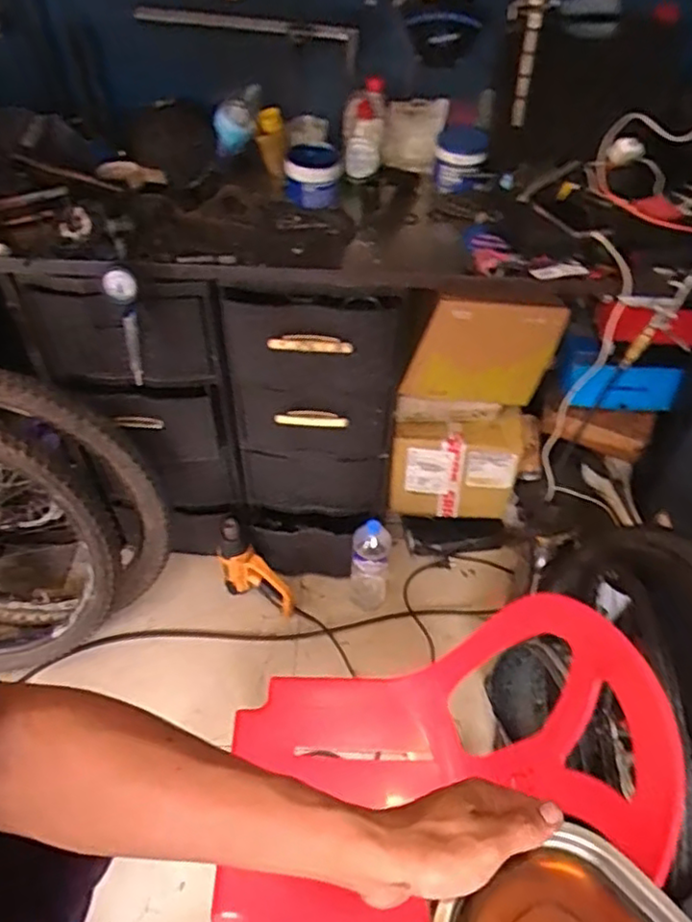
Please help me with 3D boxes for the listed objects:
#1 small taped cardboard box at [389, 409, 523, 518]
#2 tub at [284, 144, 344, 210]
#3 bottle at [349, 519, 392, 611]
[{"bbox_3d":[0.240,0.024,1.490,0.276,0.281,0.099,3,48,0],"label":"small taped cardboard box"},{"bbox_3d":[-0.061,-0.536,1.226,0.105,0.080,0.094,-1,49,-3],"label":"tub"},{"bbox_3d":[0.054,0.253,1.551,0.093,0.296,0.074,6,48,3],"label":"bottle"}]

